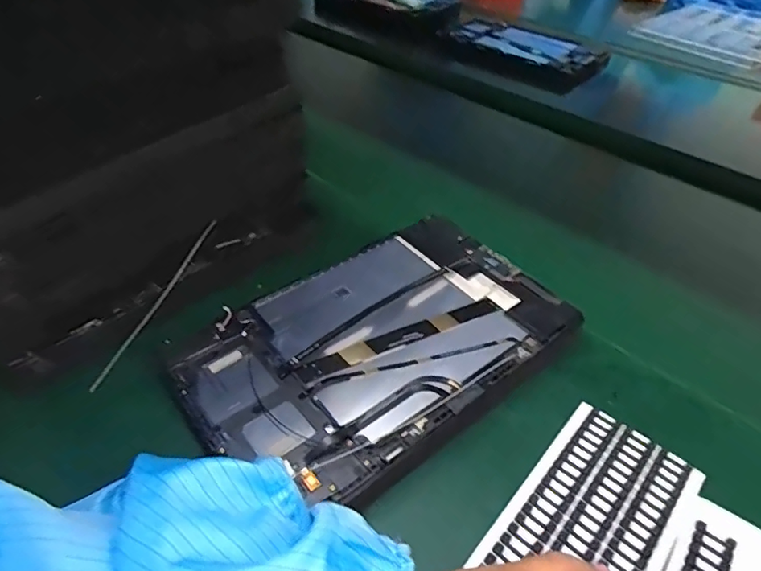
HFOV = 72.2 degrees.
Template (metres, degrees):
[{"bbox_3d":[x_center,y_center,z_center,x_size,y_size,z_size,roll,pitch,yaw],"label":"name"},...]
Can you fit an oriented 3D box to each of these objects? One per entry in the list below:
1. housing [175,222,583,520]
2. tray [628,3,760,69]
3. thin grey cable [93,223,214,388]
[{"bbox_3d":[0.001,0.034,0.337,0.235,0.013,0.151,-28,51,-30],"label":"housing"},{"bbox_3d":[0.631,-0.467,0.956,0.271,0.032,0.238,-31,52,-32],"label":"tray"},{"bbox_3d":[-0.150,0.012,0.354,0.005,0.009,0.136,23,70,20],"label":"thin grey cable"}]

